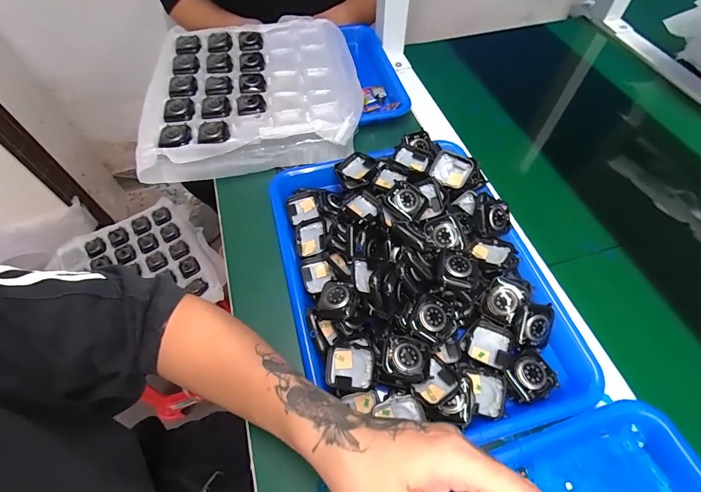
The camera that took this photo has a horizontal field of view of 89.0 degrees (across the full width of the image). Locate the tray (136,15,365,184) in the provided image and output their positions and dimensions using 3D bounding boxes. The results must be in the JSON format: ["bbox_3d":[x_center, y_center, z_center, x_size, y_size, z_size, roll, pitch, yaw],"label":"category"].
[{"bbox_3d":[-0.142,-0.231,0.533,0.288,0.047,0.314,-9,58,-5],"label":"tray"}]

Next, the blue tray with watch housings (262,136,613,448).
[{"bbox_3d":[0.060,0.017,0.359,0.247,0.053,0.324,-13,59,-7],"label":"blue tray with watch housings"}]

